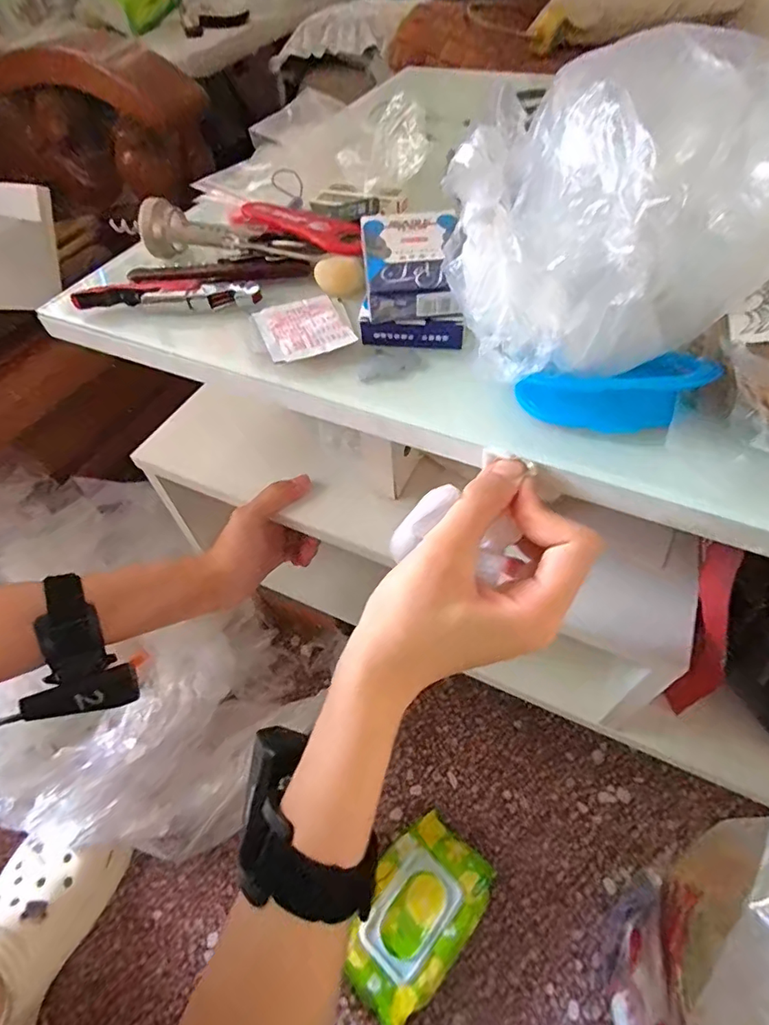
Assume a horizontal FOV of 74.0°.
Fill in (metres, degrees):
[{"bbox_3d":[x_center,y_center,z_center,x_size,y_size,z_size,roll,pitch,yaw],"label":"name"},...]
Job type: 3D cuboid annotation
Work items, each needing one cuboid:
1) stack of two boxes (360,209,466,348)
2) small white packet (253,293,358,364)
[{"bbox_3d":[0.015,-0.140,0.299,0.054,0.036,0.088,-1,54,3],"label":"stack of two boxes"},{"bbox_3d":[-0.045,-0.112,0.303,0.056,0.004,0.057,-19,55,-10],"label":"small white packet"}]

